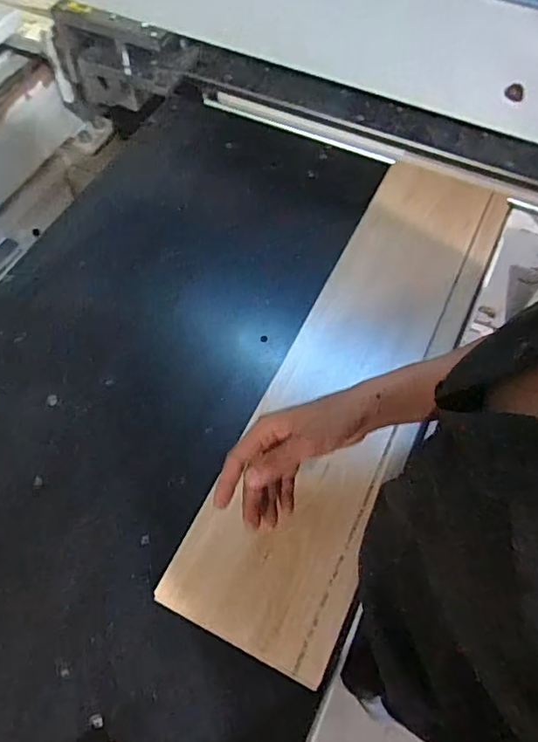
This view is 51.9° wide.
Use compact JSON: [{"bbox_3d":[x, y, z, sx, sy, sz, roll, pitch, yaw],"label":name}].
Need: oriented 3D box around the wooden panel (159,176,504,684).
[{"bbox_3d":[0.119,-0.014,0.676,0.171,0.025,0.690,27,63,5],"label":"wooden panel"}]

